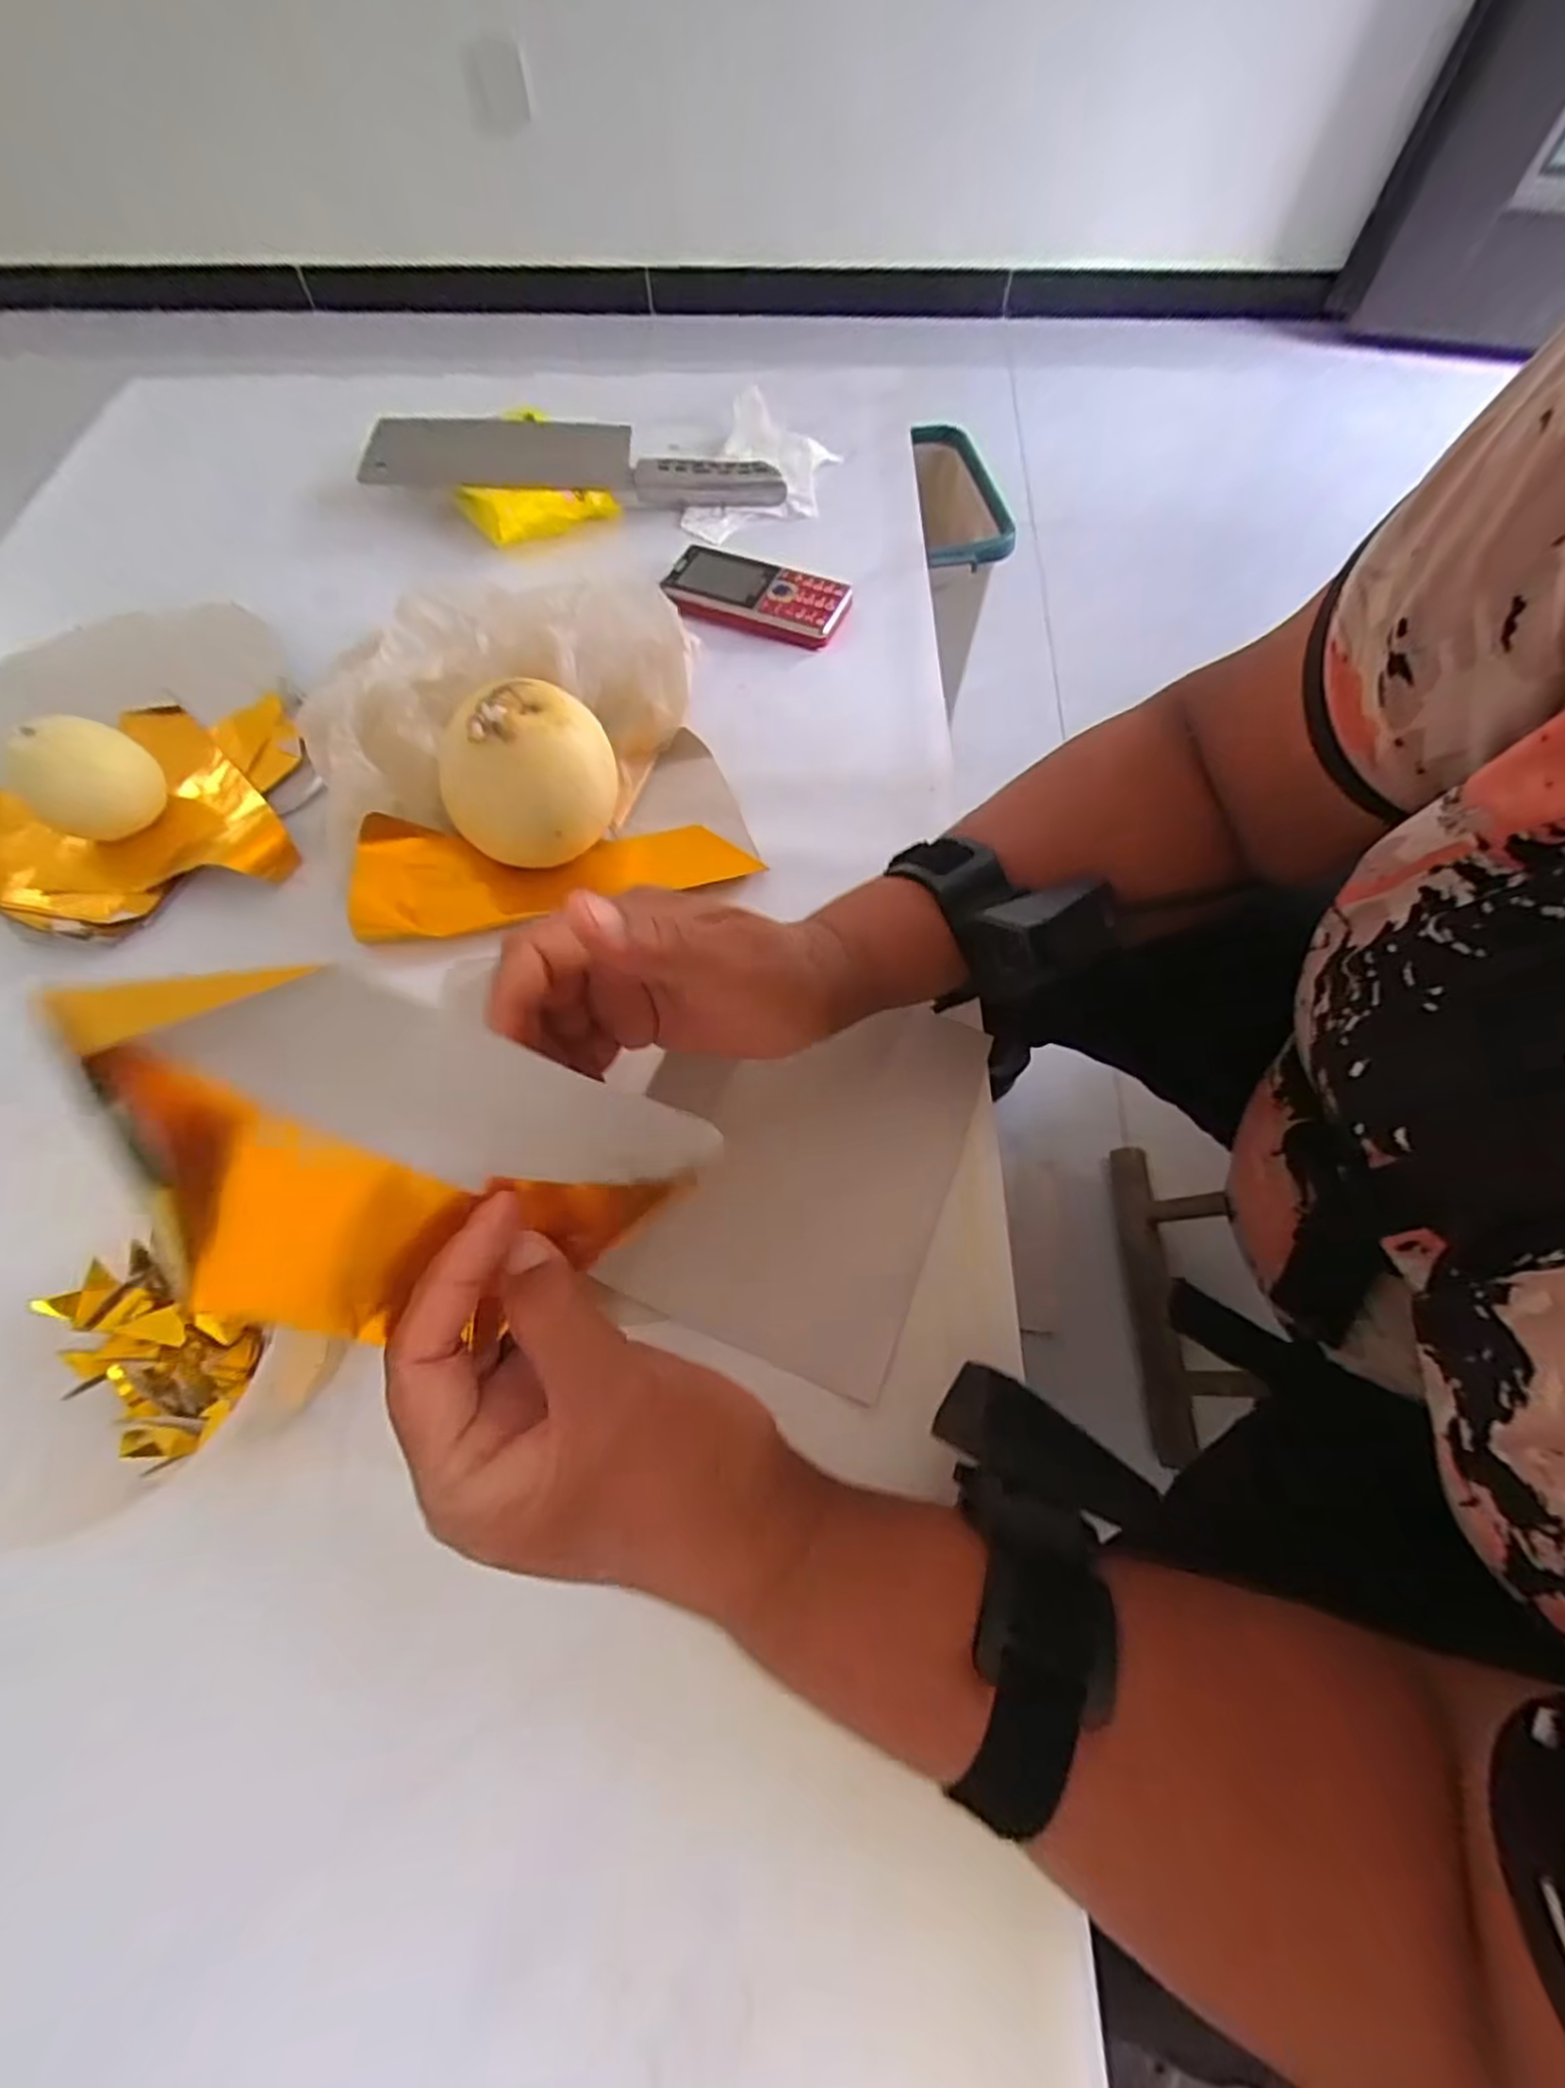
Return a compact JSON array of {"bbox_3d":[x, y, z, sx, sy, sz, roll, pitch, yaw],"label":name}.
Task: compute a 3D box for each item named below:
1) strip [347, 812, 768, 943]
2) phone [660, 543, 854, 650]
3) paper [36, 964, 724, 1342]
[{"bbox_3d":[-0.119,-0.093,0.375,0.201,0.036,0.055,-7,65,-2],"label":"strip"},{"bbox_3d":[-0.017,-0.286,0.466,0.113,0.022,0.047,17,68,7],"label":"phone"},{"bbox_3d":[-0.093,0.037,0.187,0.086,0.147,0.016,-59,35,3],"label":"paper"}]

